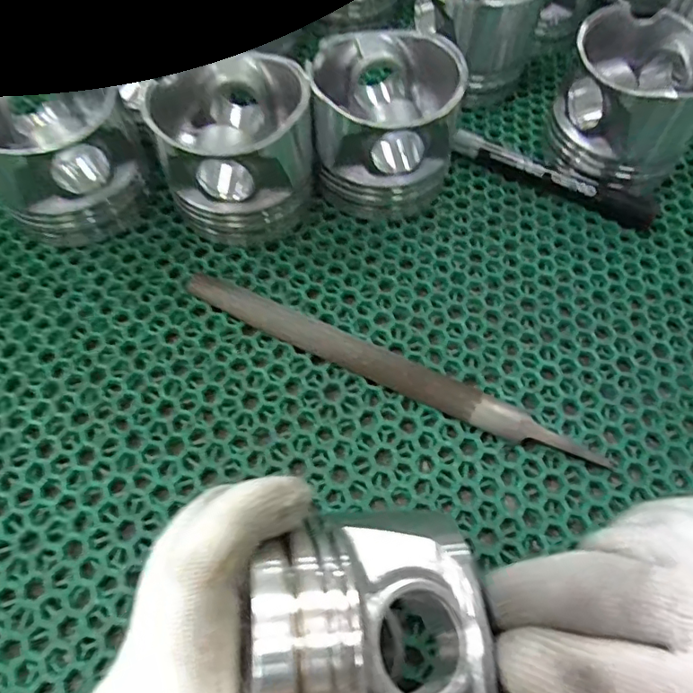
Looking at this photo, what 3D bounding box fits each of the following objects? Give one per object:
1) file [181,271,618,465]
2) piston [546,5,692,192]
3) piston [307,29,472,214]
[{"bbox_3d":[0.018,0.011,0.285,0.234,0.006,0.017,24,64,11],"label":"file"},{"bbox_3d":[0.179,-0.152,0.339,0.085,0.074,0.085,1,62,-1],"label":"piston"},{"bbox_3d":[0.024,-0.135,0.325,0.087,0.072,0.088,3,62,0],"label":"piston"}]

